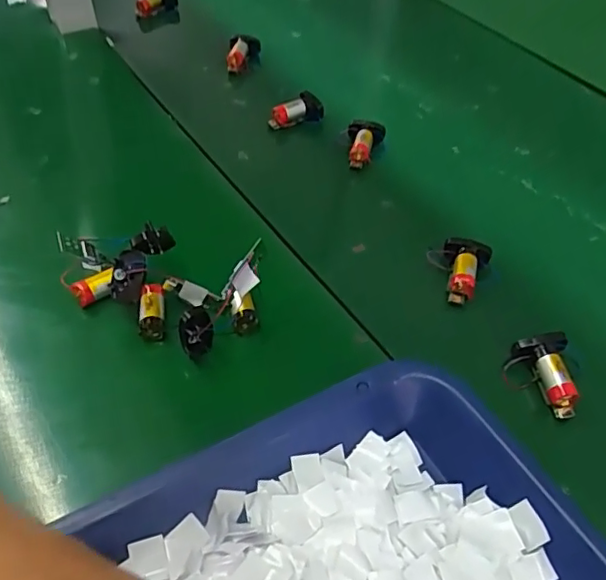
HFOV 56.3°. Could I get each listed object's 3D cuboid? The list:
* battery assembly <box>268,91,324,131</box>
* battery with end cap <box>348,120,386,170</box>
[{"bbox_3d":[-0.006,-0.165,0.519,0.051,0.021,0.017,-22,53,-20],"label":"battery assembly"},{"bbox_3d":[0.052,-0.128,0.495,0.031,0.016,0.049,13,49,9],"label":"battery with end cap"}]

